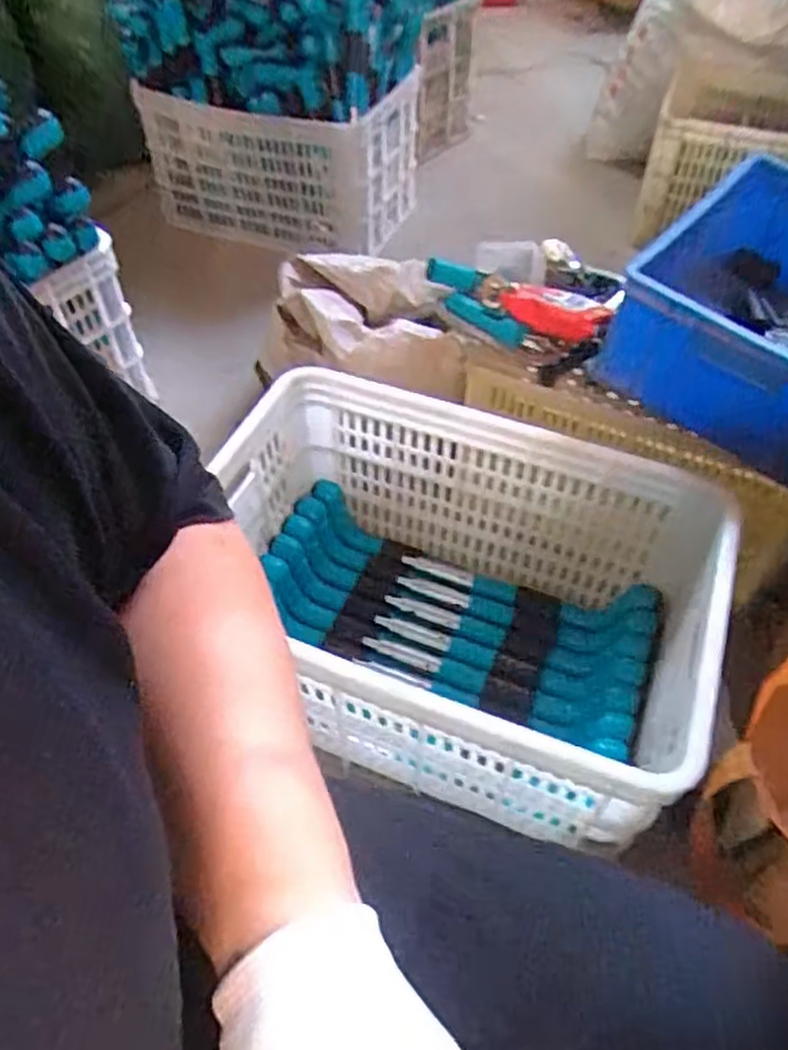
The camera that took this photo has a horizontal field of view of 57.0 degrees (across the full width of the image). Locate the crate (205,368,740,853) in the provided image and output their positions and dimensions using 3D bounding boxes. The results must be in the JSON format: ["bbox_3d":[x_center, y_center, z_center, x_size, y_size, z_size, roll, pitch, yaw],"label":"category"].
[{"bbox_3d":[0.041,0.087,0.795,0.518,0.253,0.350,17,52,14],"label":"crate"}]

